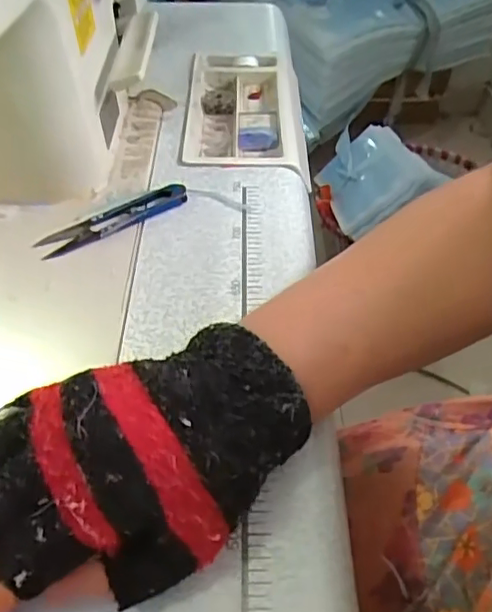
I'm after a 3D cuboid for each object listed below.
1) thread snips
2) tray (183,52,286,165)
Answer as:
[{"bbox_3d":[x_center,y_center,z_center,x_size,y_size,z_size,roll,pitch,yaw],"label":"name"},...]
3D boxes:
[{"bbox_3d":[-0.088,-0.059,0.386,0.104,0.009,0.022,-27,53,-22],"label":"thread snips"},{"bbox_3d":[-0.009,-0.166,0.487,0.079,0.029,0.162,1,48,1],"label":"tray"}]

